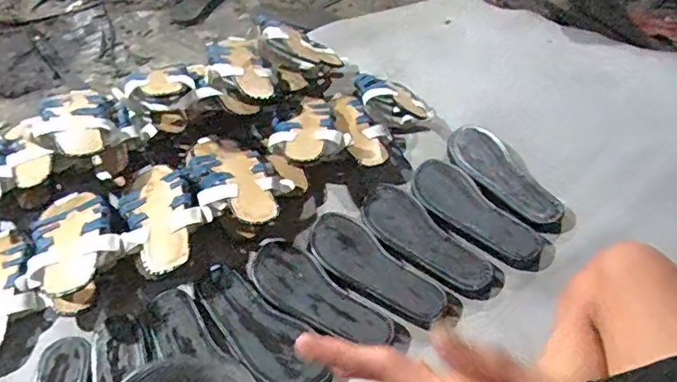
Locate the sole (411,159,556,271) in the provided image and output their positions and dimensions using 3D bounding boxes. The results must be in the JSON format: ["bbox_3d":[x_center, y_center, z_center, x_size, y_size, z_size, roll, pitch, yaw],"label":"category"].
[{"bbox_3d":[0.209,0.031,0.794,0.095,0.020,0.250,-32,57,-22],"label":"sole"}]

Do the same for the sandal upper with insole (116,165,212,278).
[{"bbox_3d":[-0.273,0.033,0.787,0.122,0.051,0.235,-25,54,-19],"label":"sandal upper with insole"}]

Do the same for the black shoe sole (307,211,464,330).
[{"bbox_3d":[0.057,0.120,0.753,0.247,0.019,0.090,35,60,26],"label":"black shoe sole"}]

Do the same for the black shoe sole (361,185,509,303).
[{"bbox_3d":[0.133,0.078,0.773,0.087,0.023,0.235,-37,59,-25],"label":"black shoe sole"}]

